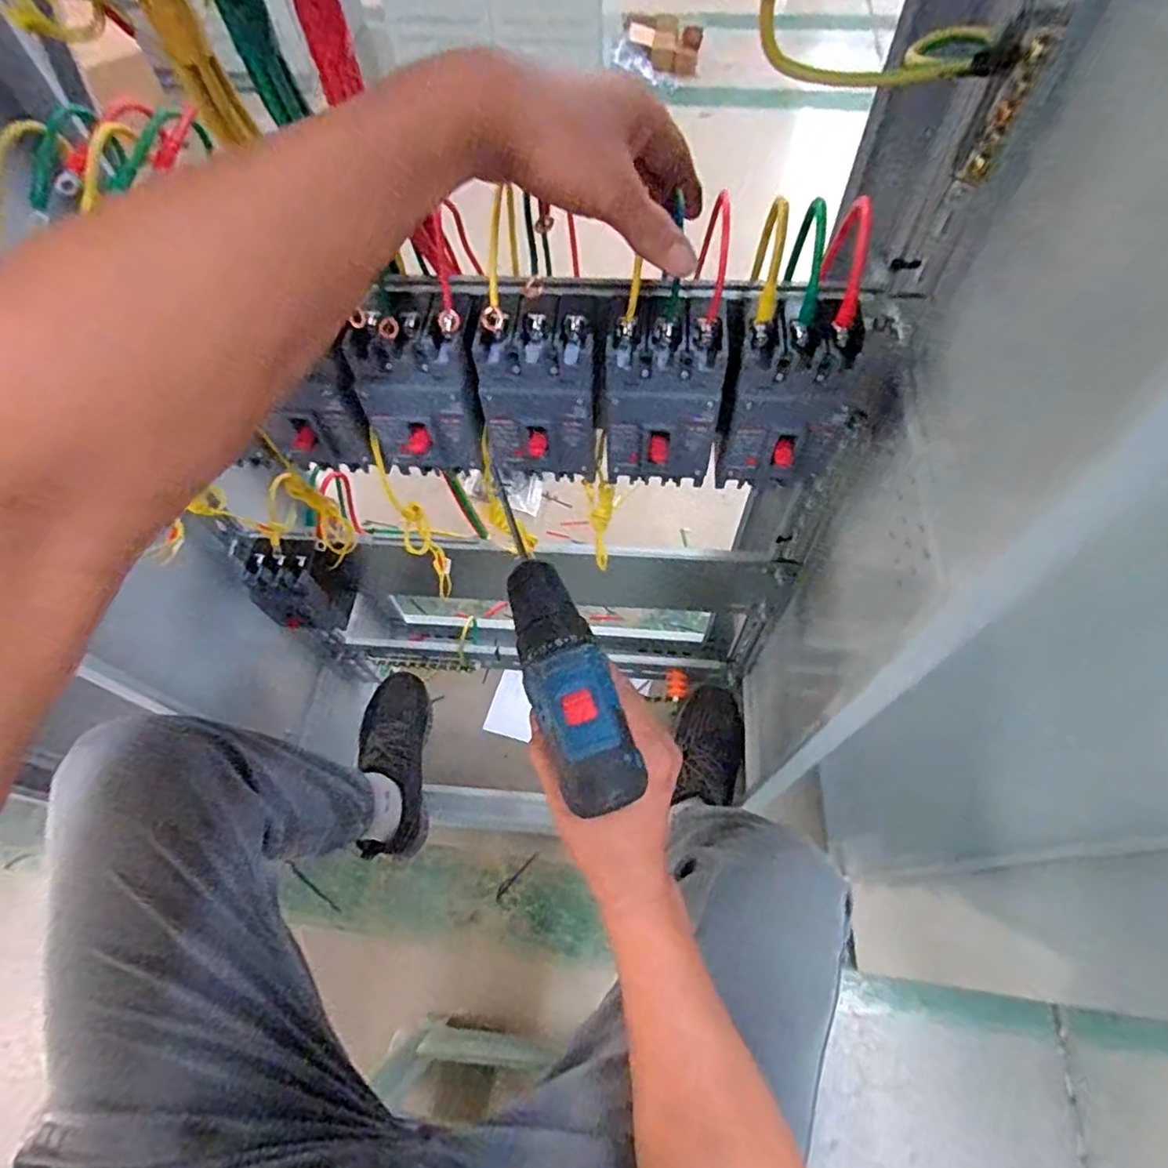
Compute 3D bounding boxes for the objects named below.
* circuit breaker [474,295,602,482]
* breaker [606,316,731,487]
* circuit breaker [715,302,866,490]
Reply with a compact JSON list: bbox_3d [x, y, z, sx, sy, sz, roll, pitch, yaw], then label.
[{"bbox_3d":[-0.031,-0.136,0.430,0.081,0.124,0.074,-3,61,0],"label":"circuit breaker"},{"bbox_3d":[0.053,-0.122,0.436,0.077,0.116,0.060,-3,61,0],"label":"breaker"},{"bbox_3d":[0.137,-0.120,0.429,0.078,0.113,0.066,10,62,7],"label":"circuit breaker"}]

